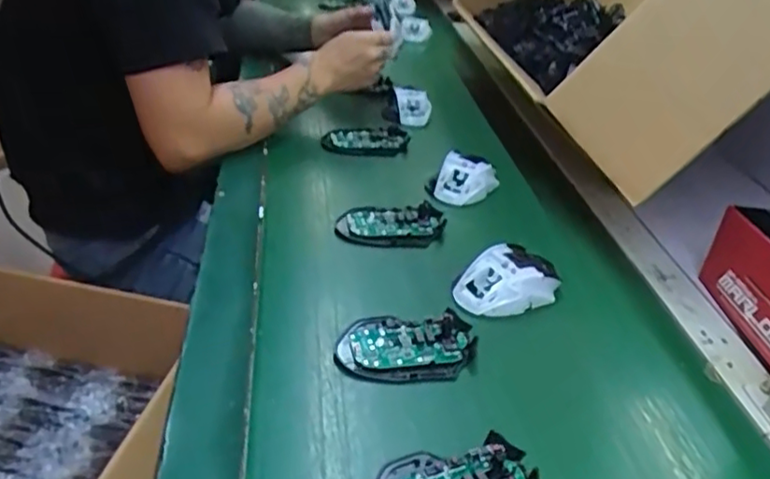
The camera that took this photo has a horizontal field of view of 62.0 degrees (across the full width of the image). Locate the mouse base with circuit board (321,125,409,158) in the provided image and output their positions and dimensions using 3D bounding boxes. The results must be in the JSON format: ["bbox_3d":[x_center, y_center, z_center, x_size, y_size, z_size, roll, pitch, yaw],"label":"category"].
[{"bbox_3d":[-0.021,-0.121,0.797,0.104,0.022,0.048,-4,32,-15],"label":"mouse base with circuit board"}]

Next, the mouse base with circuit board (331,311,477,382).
[{"bbox_3d":[0.018,0.085,0.519,0.108,0.020,0.063,4,31,-3],"label":"mouse base with circuit board"}]

